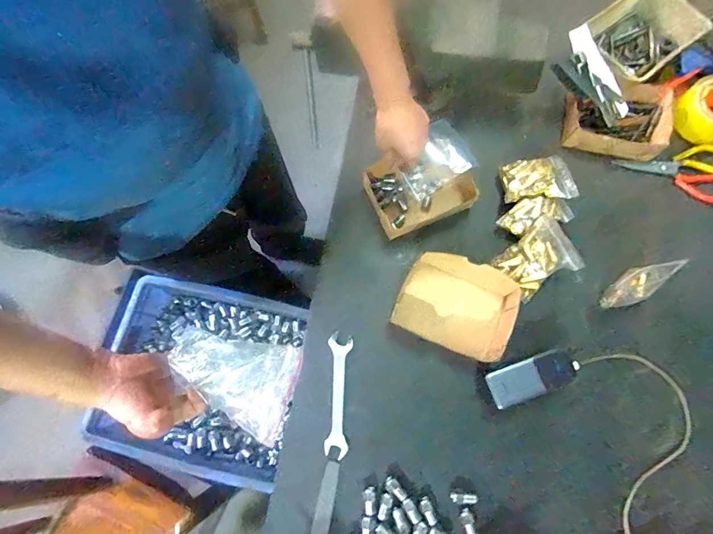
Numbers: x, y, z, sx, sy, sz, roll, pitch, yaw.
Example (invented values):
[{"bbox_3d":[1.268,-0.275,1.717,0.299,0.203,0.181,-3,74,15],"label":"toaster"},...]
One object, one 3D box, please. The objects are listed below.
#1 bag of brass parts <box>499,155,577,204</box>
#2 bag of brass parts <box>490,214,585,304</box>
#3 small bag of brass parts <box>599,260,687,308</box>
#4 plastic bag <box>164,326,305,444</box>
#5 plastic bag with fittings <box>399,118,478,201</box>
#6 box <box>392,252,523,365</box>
[{"bbox_3d":[0.301,-0.145,0.648,0.110,0.053,0.085,-4,75,-1],"label":"bag of brass parts"},{"bbox_3d":[0.280,-0.010,0.610,0.109,0.049,0.095,-31,77,-7],"label":"bag of brass parts"},{"bbox_3d":[0.420,0.027,0.575,0.039,0.138,0.021,39,58,10],"label":"small bag of brass parts"},{"bbox_3d":[-0.129,0.117,0.394,0.131,0.020,0.089,13,76,4],"label":"plastic bag"},{"bbox_3d":[0.131,-0.182,0.644,0.113,0.050,0.097,-25,76,-6],"label":"plastic bag with fittings"},{"bbox_3d":[0.158,0.058,0.595,0.170,0.048,0.139,25,77,7],"label":"box"}]

